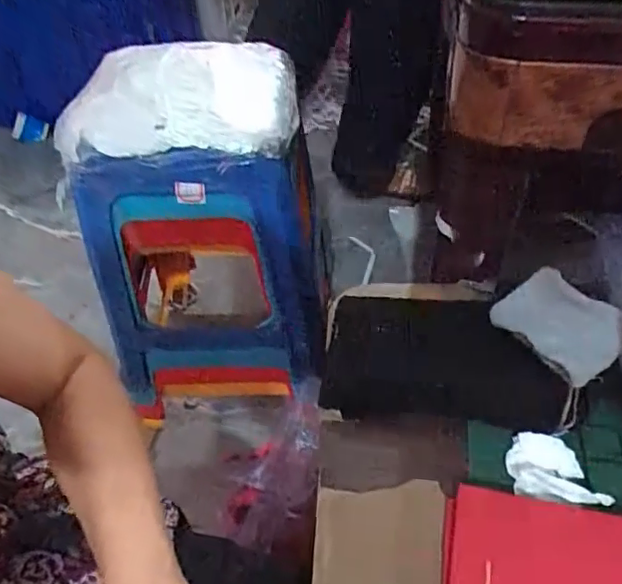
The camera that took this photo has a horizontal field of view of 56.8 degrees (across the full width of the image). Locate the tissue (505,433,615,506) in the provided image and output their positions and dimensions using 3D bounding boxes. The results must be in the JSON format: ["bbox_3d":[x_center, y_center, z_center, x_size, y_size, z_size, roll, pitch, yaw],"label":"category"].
[{"bbox_3d":[0.169,0.123,0.399,0.060,0.024,0.045,11,51,13],"label":"tissue"}]

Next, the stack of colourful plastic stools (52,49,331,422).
[{"bbox_3d":[-0.156,-0.074,0.861,0.294,0.449,0.298,-9,49,-4],"label":"stack of colourful plastic stools"}]

